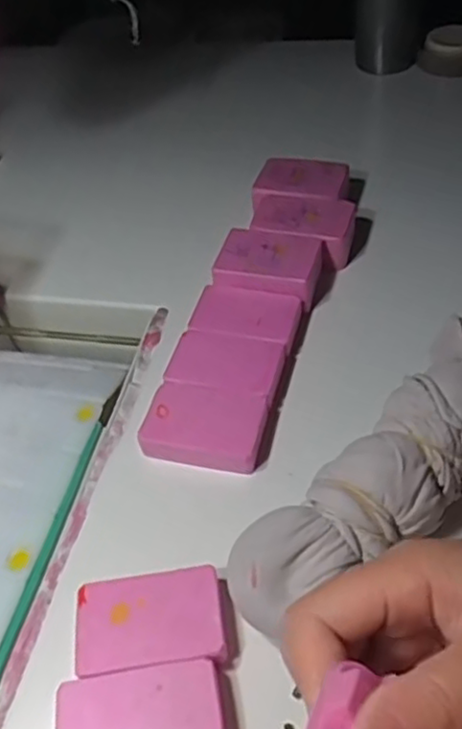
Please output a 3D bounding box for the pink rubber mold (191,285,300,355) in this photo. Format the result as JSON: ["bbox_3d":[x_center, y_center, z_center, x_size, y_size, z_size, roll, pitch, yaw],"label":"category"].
[{"bbox_3d":[0.010,-0.027,0.446,0.069,0.025,0.041,10,50,13],"label":"pink rubber mold"}]

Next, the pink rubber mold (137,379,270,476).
[{"bbox_3d":[-0.014,0.037,0.396,0.068,0.021,0.046,10,50,13],"label":"pink rubber mold"}]

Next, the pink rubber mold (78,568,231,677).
[{"bbox_3d":[-0.037,0.123,0.320,0.069,0.019,0.044,-6,48,-1],"label":"pink rubber mold"}]

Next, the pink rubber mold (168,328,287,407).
[{"bbox_3d":[-0.001,0.004,0.422,0.069,0.024,0.046,10,50,13],"label":"pink rubber mold"}]

